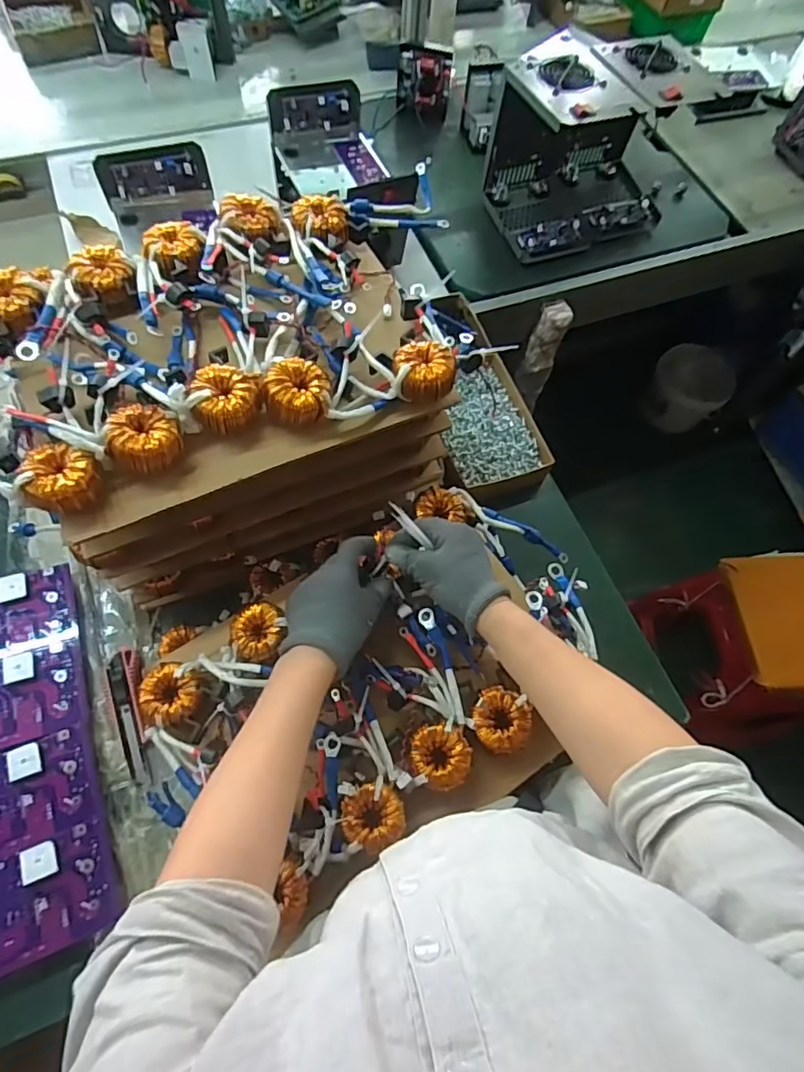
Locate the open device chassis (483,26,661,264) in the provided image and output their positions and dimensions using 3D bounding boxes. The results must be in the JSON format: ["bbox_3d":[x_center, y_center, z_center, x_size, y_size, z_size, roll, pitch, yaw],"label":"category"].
[{"bbox_3d":[0.321,-0.658,0.940,0.312,0.241,0.199,-21,69,-13],"label":"open device chassis"}]

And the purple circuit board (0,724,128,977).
[{"bbox_3d":[-0.373,0.310,0.554,0.127,0.011,0.198,-20,69,-13],"label":"purple circuit board"}]

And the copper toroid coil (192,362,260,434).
[{"bbox_3d":[-0.162,-0.126,0.515,0.060,0.040,0.058,-22,69,-13],"label":"copper toroid coil"}]

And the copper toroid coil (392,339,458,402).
[{"bbox_3d":[0.023,-0.164,0.543,0.060,0.028,0.057,2,66,-4],"label":"copper toroid coil"}]

